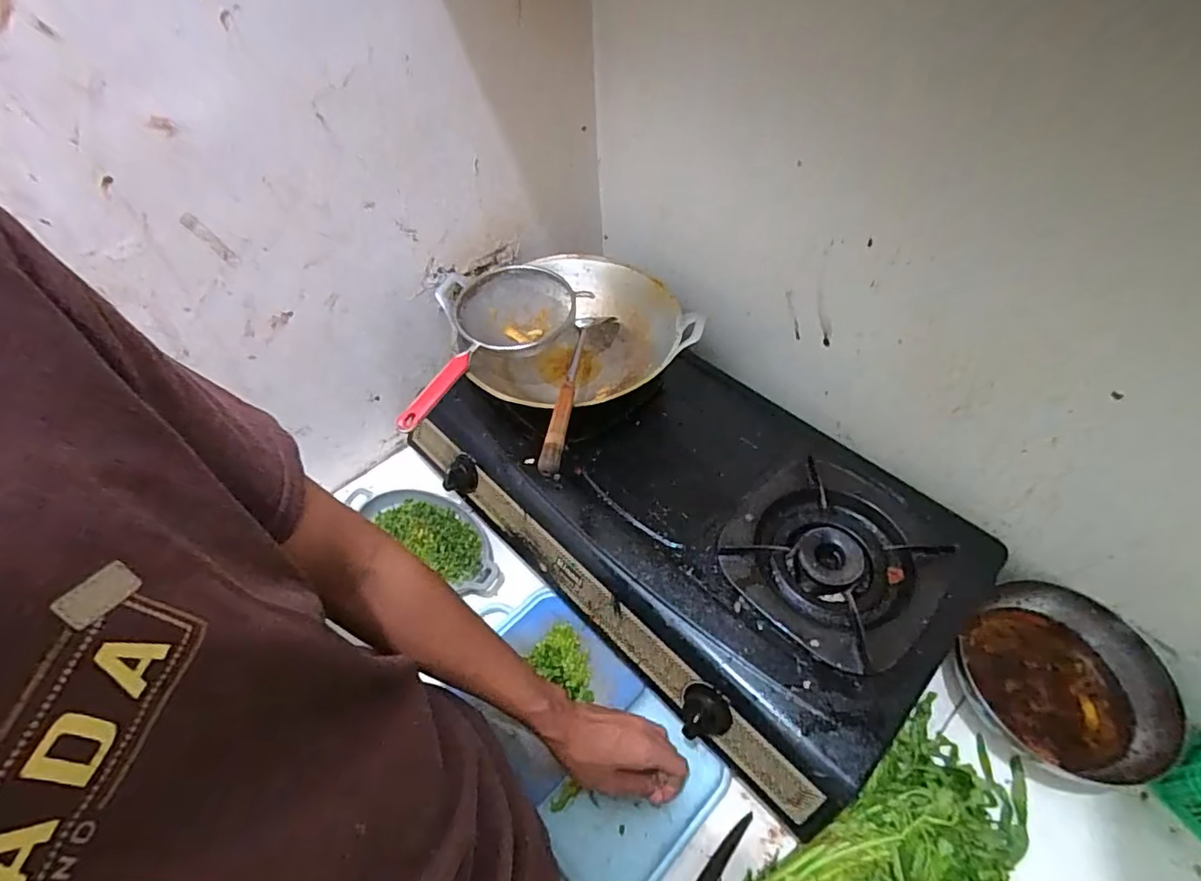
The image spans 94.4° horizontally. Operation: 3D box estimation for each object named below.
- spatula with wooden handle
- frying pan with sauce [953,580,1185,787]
[{"bbox_3d":[-0.026,-0.073,0.670,0.050,0.064,0.327,5,34,7],"label":"spatula with wooden handle"},{"bbox_3d":[0.500,0.257,0.599,0.186,0.076,0.181,-2,51,2],"label":"frying pan with sauce"}]

